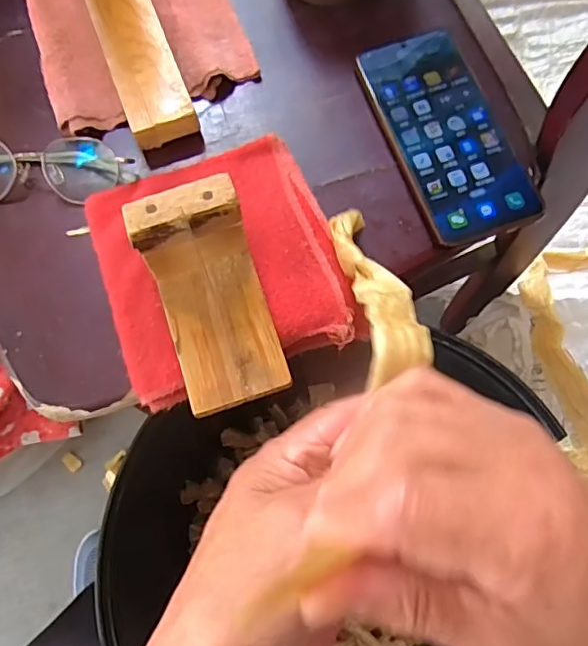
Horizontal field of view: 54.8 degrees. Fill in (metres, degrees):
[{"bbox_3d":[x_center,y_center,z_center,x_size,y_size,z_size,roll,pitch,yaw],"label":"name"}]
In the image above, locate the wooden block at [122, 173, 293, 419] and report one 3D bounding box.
[{"bbox_3d":[-0.047,-0.012,0.316,0.061,0.070,0.108,-17,73,-3],"label":"wooden block"}]

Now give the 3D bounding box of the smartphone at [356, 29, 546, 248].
[{"bbox_3d":[0.106,-0.132,0.395,0.077,0.008,0.159,-20,74,-4],"label":"smartphone"}]

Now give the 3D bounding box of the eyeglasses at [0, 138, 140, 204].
[{"bbox_3d":[-0.180,-0.106,0.391,0.135,0.028,0.044,-5,73,1],"label":"eyeglasses"}]

